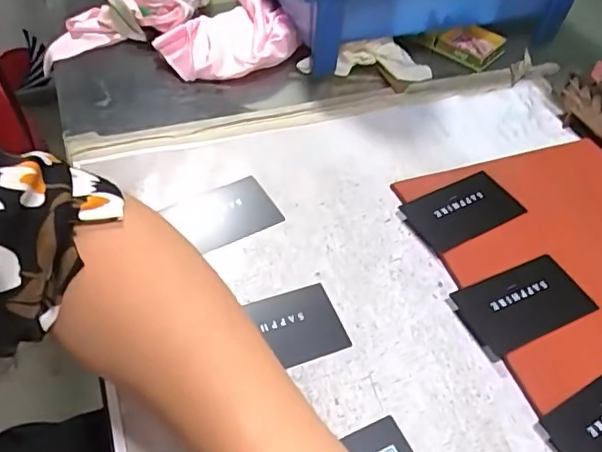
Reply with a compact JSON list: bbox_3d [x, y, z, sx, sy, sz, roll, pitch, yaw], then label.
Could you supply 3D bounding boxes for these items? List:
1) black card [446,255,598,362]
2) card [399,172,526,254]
[{"bbox_3d":[0.145,0.052,0.369,0.083,0.007,0.049,-19,56,-18],"label":"black card"},{"bbox_3d":[0.121,-0.012,0.419,0.083,0.005,0.049,-22,58,-20],"label":"card"}]

